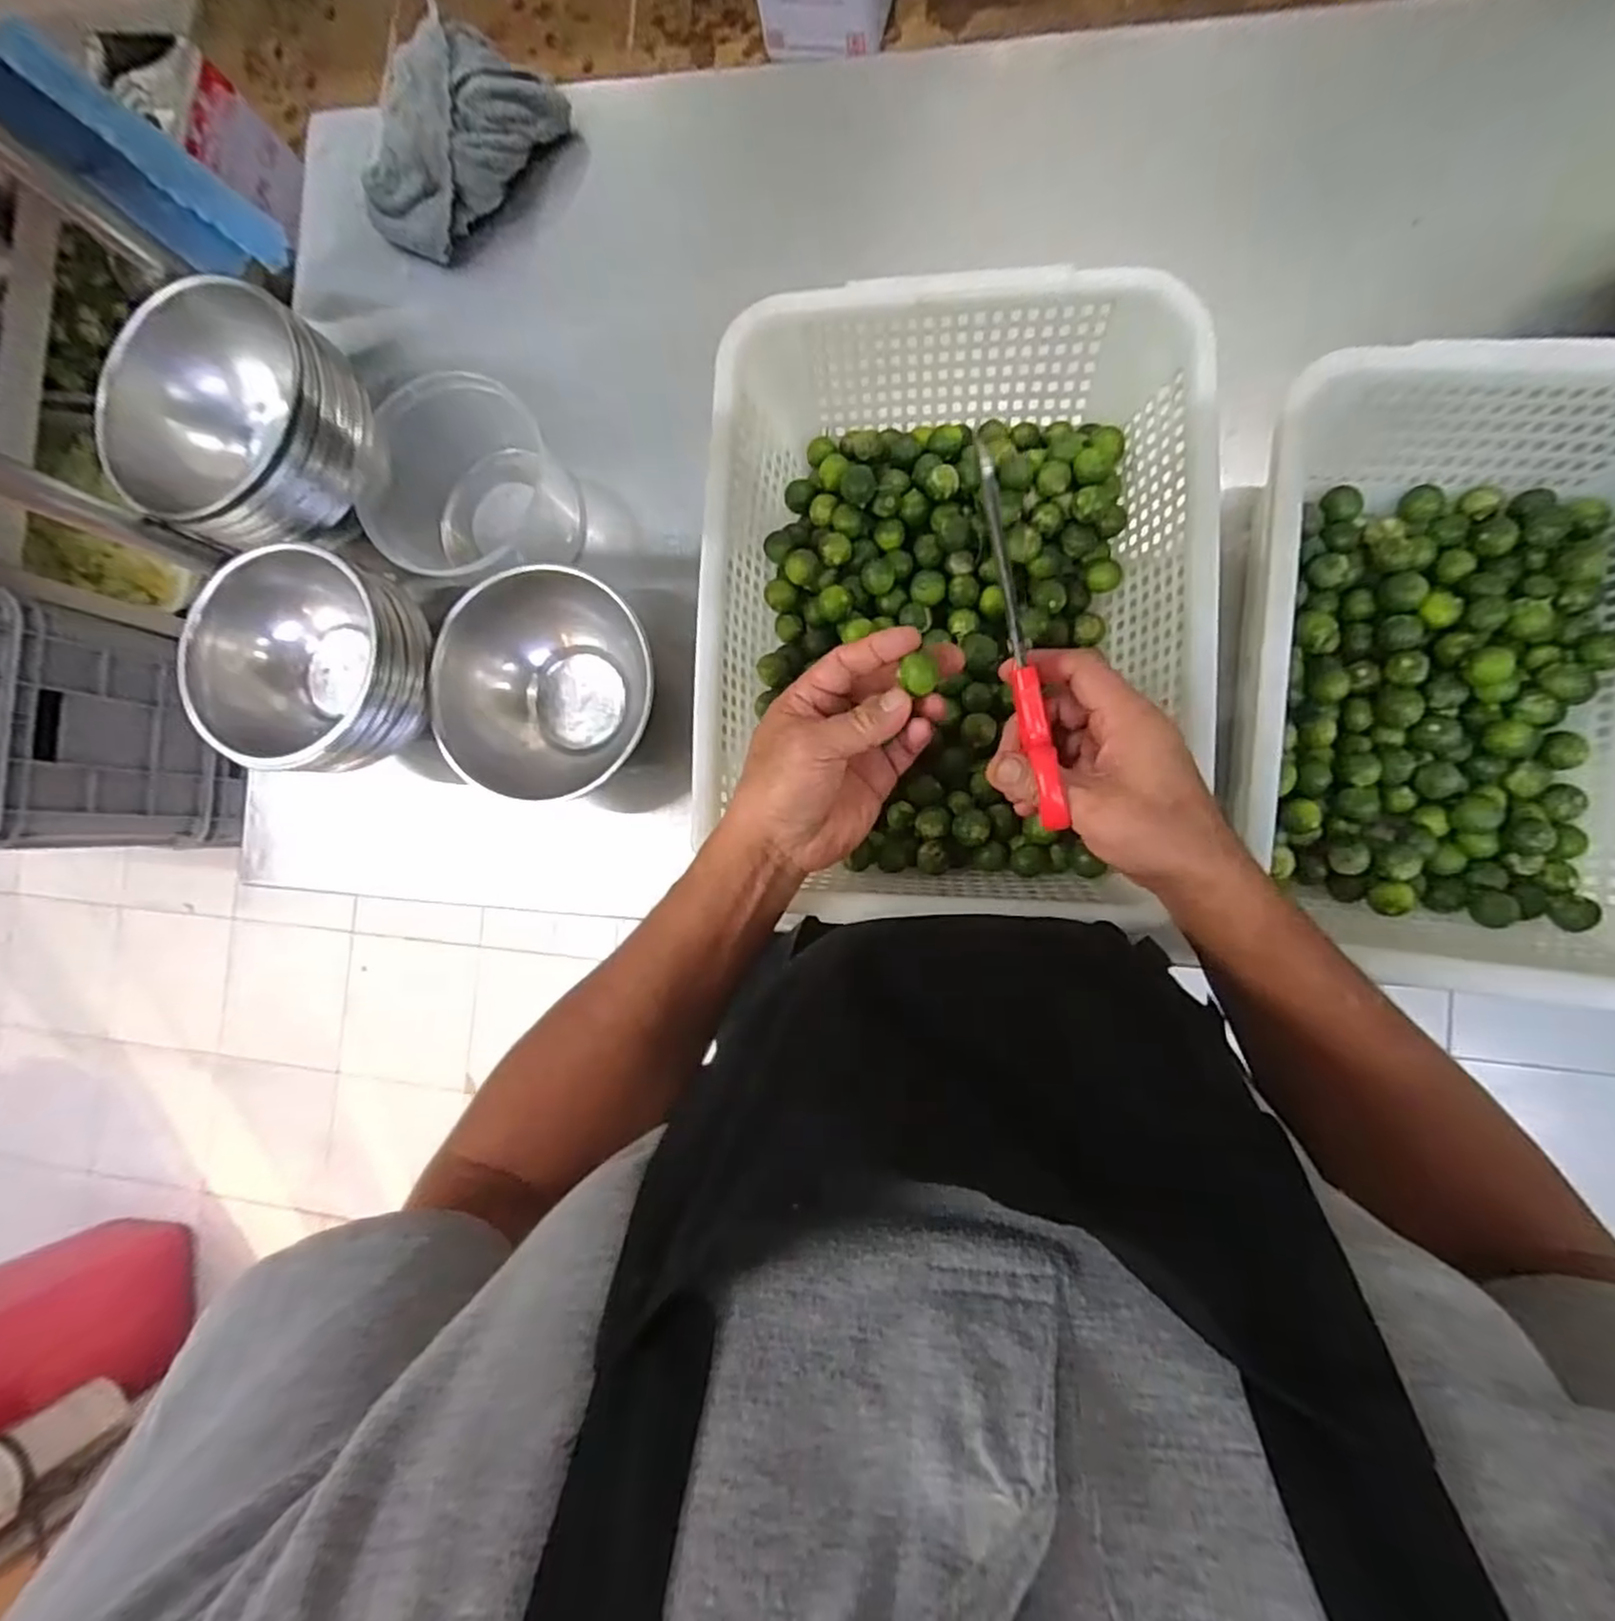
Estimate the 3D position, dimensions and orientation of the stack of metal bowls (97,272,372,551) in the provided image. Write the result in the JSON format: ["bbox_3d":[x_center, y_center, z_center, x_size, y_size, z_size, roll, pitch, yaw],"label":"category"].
[{"bbox_3d":[-0.417,-0.282,0.524,0.150,0.081,0.159,28,91,9],"label":"stack of metal bowls"}]

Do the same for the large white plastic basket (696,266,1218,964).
[{"bbox_3d":[0.091,-0.133,0.477,0.296,0.105,0.386,2,87,9],"label":"large white plastic basket"}]

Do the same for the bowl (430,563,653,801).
[{"bbox_3d":[-0.201,-0.091,0.554,0.135,0.084,0.158,9,89,9],"label":"bowl"}]

